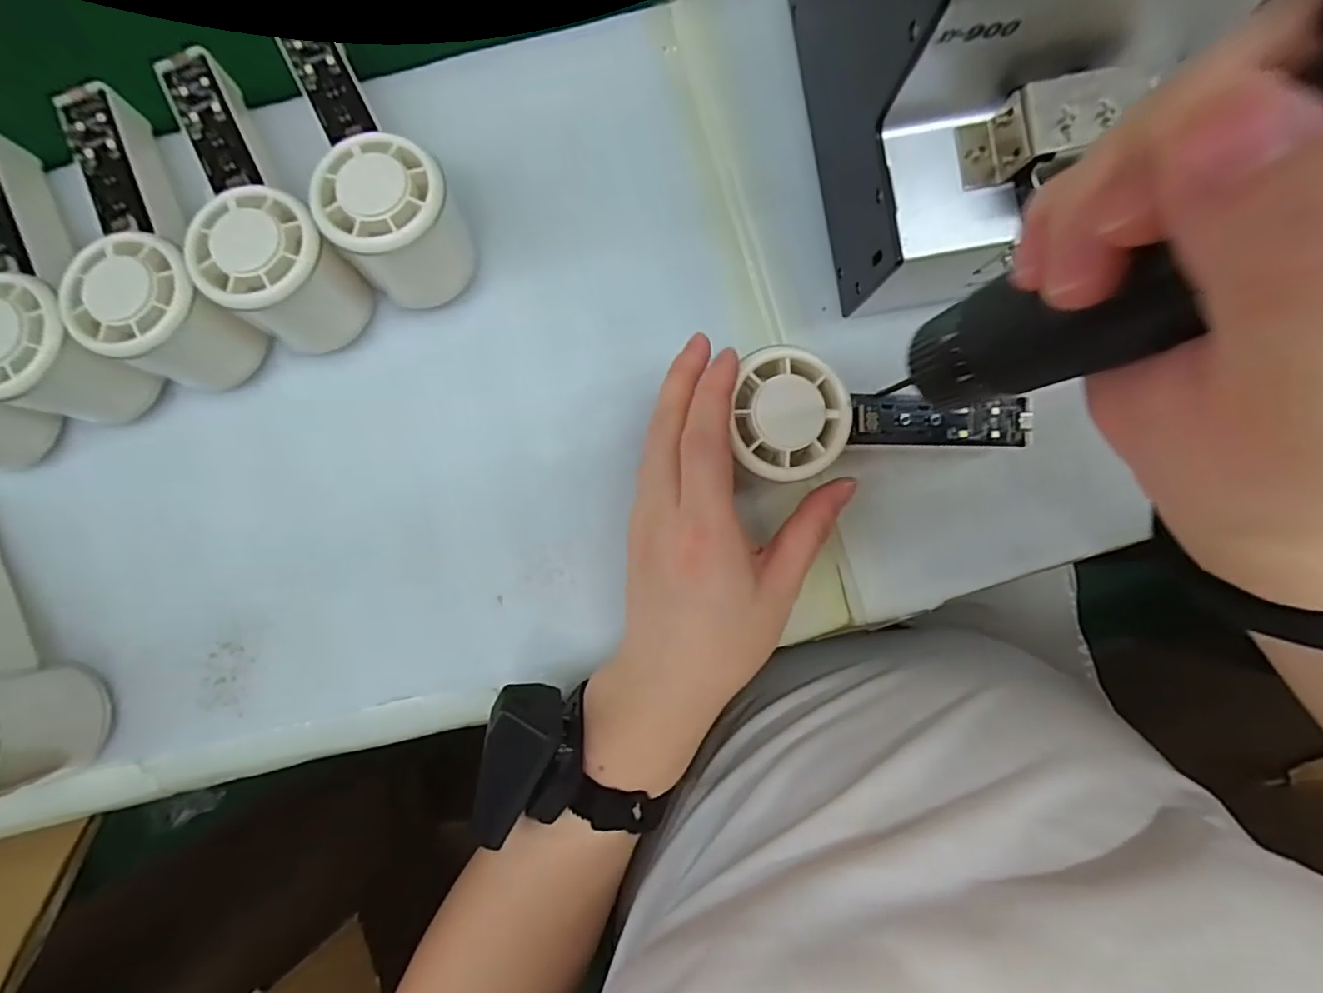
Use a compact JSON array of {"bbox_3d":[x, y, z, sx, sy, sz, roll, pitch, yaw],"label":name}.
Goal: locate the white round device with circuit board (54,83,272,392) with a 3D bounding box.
[{"bbox_3d":[-0.244,-0.129,0.292,0.058,0.062,0.149,-20,76,1],"label":"white round device with circuit board"}]

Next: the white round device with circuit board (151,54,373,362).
[{"bbox_3d":[-0.195,-0.146,0.291,0.056,0.061,0.156,-28,78,1],"label":"white round device with circuit board"}]

